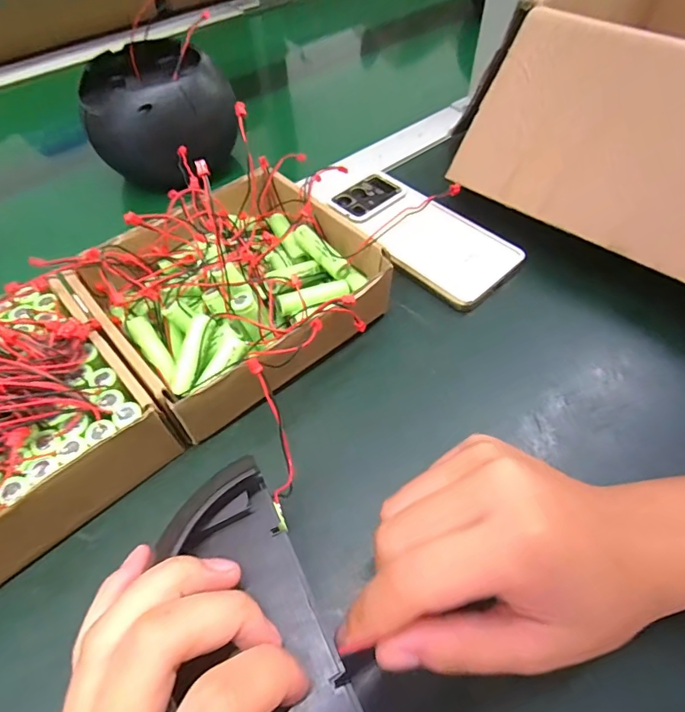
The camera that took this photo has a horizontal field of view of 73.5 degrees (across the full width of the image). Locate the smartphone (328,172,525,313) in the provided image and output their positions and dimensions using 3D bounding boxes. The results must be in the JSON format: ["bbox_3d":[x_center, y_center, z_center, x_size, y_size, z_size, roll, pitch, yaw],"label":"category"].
[{"bbox_3d":[0.062,-0.099,0.372,0.076,0.014,0.153,-37,62,-23],"label":"smartphone"}]

